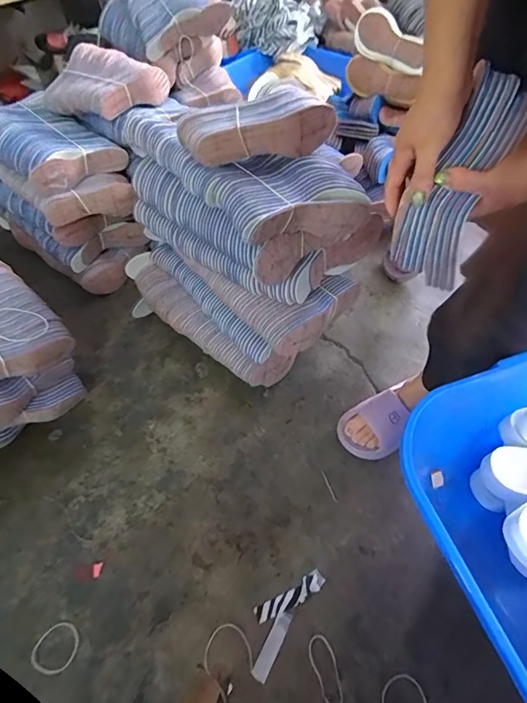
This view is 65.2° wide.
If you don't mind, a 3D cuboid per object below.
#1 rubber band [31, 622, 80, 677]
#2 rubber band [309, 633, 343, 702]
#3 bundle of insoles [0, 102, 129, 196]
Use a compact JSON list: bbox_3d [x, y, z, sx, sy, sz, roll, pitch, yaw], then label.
[{"bbox_3d":[-0.355,0.510,0.709,0.067,0.006,0.076,33,60,12],"label":"rubber band"},{"bbox_3d":[0.105,0.532,0.688,0.043,0.004,0.102,-12,53,-8],"label":"rubber band"},{"bbox_3d":[-0.555,-0.526,1.029,0.375,0.074,0.237,36,63,23],"label":"bundle of insoles"}]

